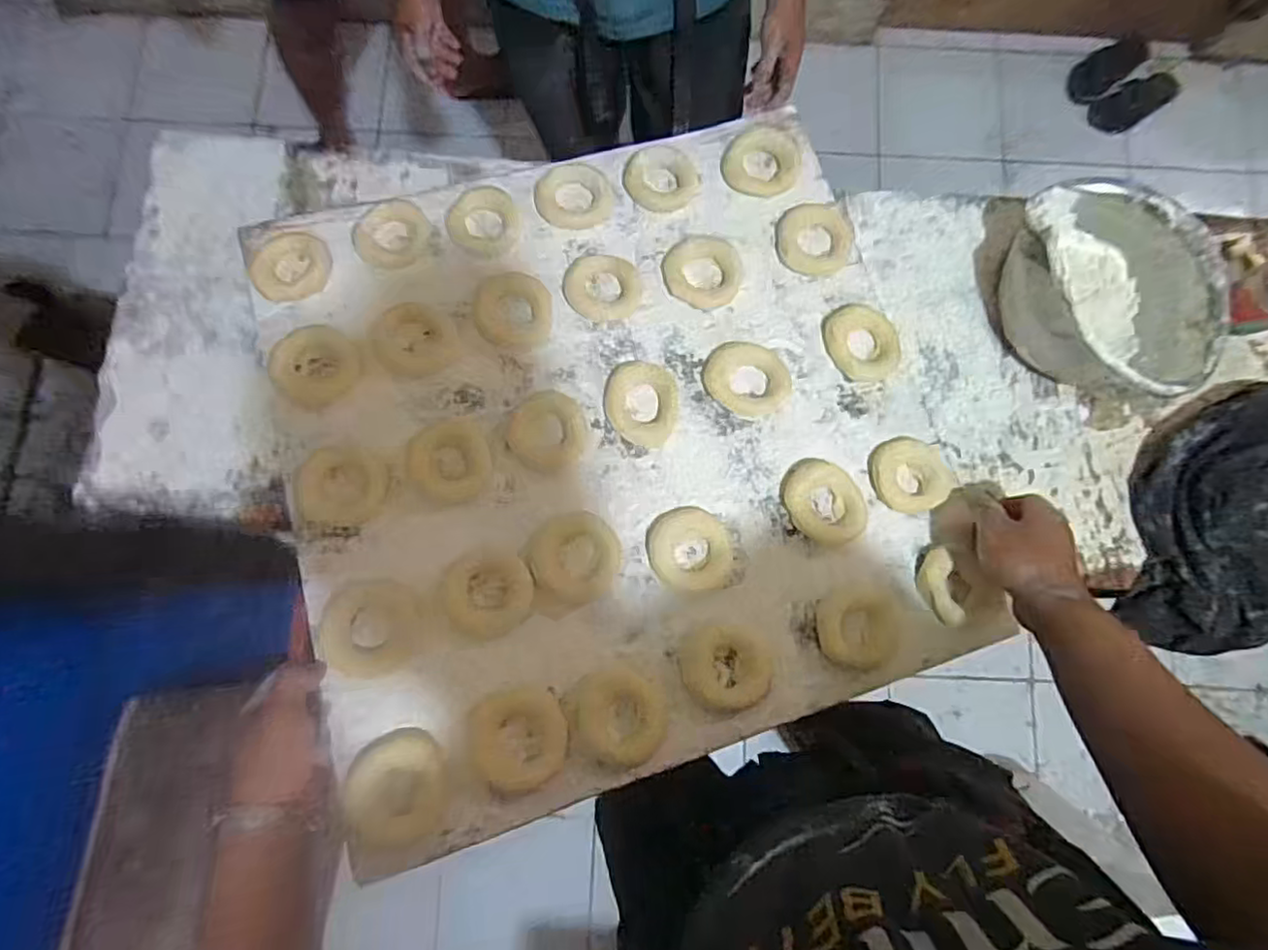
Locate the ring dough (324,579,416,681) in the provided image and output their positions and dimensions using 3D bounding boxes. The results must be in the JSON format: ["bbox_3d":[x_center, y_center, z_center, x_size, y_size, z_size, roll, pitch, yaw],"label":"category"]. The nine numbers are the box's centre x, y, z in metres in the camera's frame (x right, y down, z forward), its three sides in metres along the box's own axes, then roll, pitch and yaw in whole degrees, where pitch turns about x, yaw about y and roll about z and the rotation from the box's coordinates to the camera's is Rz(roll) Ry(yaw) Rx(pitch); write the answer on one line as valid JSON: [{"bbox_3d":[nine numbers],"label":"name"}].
[{"bbox_3d":[-0.202,0.117,0.498,0.067,0.013,0.070,-3,84,-6],"label":"ring dough"}]

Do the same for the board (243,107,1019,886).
[{"bbox_3d":[-0.011,-0.050,0.586,0.565,0.029,0.566,-17,75,-11],"label":"board"}]

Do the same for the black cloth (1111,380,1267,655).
[{"bbox_3d":[0.556,0.039,0.585,0.173,0.082,0.265,14,82,-4],"label":"black cloth"}]

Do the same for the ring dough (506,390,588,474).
[{"bbox_3d":[-0.076,-0.039,0.574,0.067,0.014,0.072,5,83,-5],"label":"ring dough"}]

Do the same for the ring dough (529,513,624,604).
[{"bbox_3d":[-0.047,0.068,0.540,0.071,0.016,0.073,1,83,-5],"label":"ring dough"}]

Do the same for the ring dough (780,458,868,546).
[{"bbox_3d":[0.169,0.022,0.574,0.069,0.016,0.078,-20,86,-7],"label":"ring dough"}]

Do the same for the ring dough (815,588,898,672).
[{"bbox_3d":[0.190,0.131,0.550,0.069,0.013,0.062,0,83,-6],"label":"ring dough"}]

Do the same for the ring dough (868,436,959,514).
[{"bbox_3d":[0.251,-0.001,0.595,0.071,0.020,0.069,1,83,-5],"label":"ring dough"}]

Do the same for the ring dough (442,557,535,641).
[{"bbox_3d":[-0.115,0.096,0.520,0.067,0.014,0.062,1,83,-5],"label":"ring dough"}]

